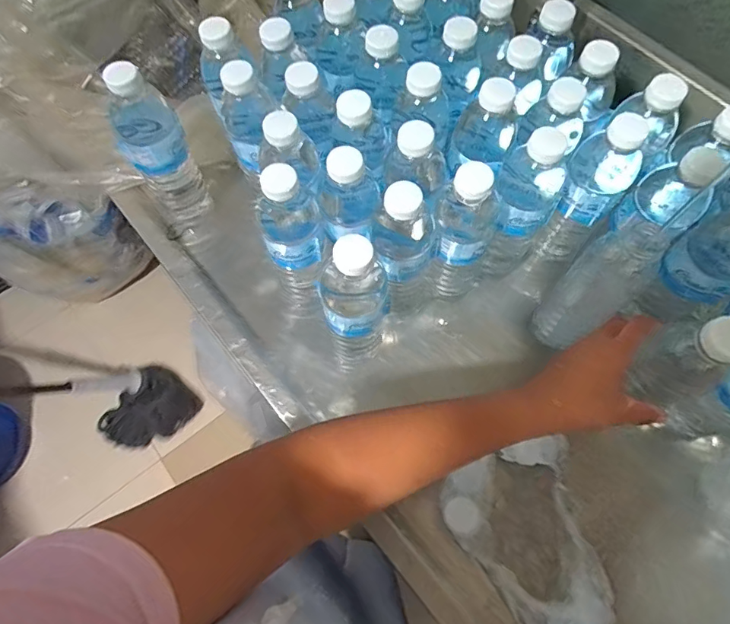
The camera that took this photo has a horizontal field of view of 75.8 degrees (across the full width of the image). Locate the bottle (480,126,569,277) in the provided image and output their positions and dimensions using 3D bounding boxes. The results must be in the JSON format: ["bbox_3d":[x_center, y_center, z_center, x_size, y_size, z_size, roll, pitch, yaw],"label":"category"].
[{"bbox_3d":[0.157,-0.104,0.479,0.063,0.196,0.060,10,69,4],"label":"bottle"}]

